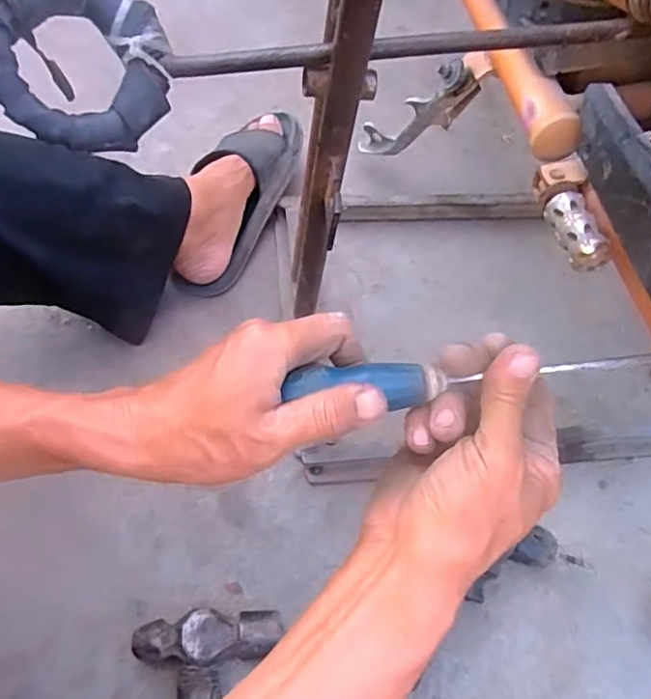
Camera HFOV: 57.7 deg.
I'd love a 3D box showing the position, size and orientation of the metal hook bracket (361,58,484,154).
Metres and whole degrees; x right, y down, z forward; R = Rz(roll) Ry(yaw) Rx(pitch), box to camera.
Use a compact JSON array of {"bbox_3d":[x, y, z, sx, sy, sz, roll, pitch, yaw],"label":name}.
[{"bbox_3d":[0.110,-0.285,0.733,0.064,0.190,0.023,35,62,-24],"label":"metal hook bracket"}]

